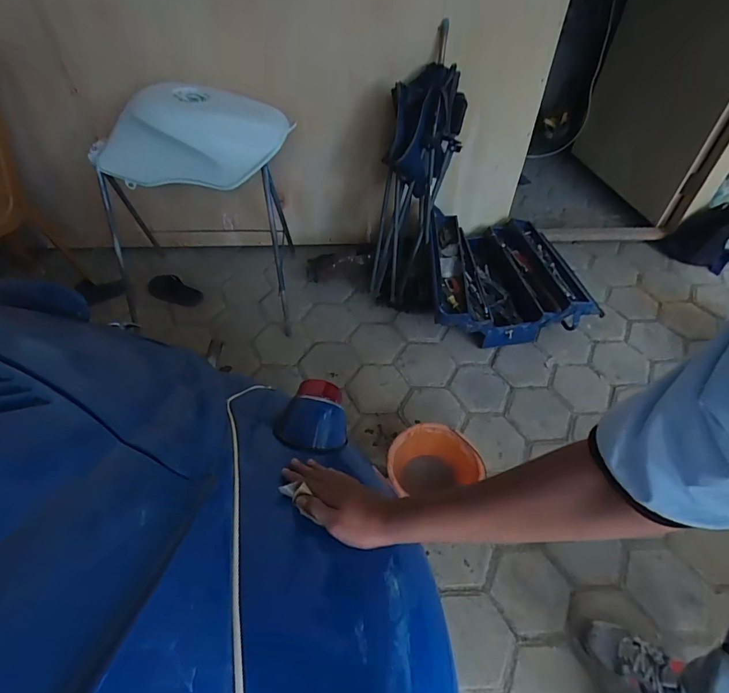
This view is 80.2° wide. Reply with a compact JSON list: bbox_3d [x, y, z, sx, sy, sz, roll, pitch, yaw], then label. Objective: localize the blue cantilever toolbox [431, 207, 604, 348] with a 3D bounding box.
[{"bbox_3d":[0.478,-0.272,1.651,0.574,0.238,0.530,0,48,0],"label":"blue cantilever toolbox"}]

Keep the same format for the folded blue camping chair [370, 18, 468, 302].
[{"bbox_3d":[0.191,-0.585,1.546,0.226,0.764,0.381,10,50,7],"label":"folded blue camping chair"}]

